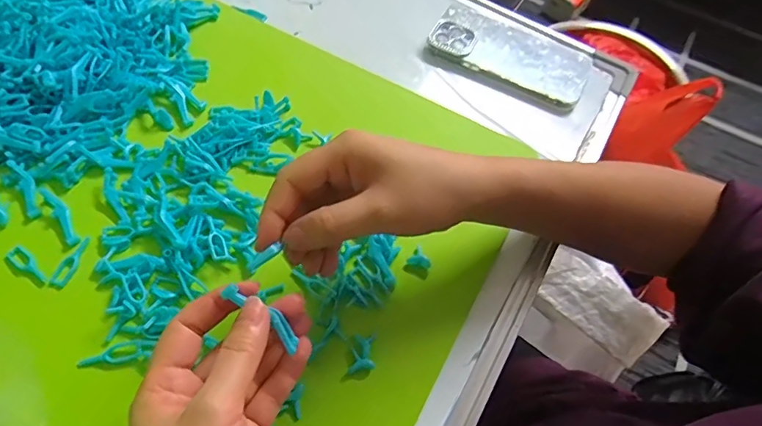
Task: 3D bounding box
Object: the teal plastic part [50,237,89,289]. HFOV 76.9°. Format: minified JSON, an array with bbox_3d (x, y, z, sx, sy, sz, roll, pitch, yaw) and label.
[{"bbox_3d":[-0.223,0.035,0.346,0.011,0.004,0.039,17,58,6],"label":"teal plastic part"}]

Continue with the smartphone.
[{"bbox_3d":[0.134,-0.167,0.498,0.160,0.014,0.085,26,59,11],"label":"smartphone"}]

